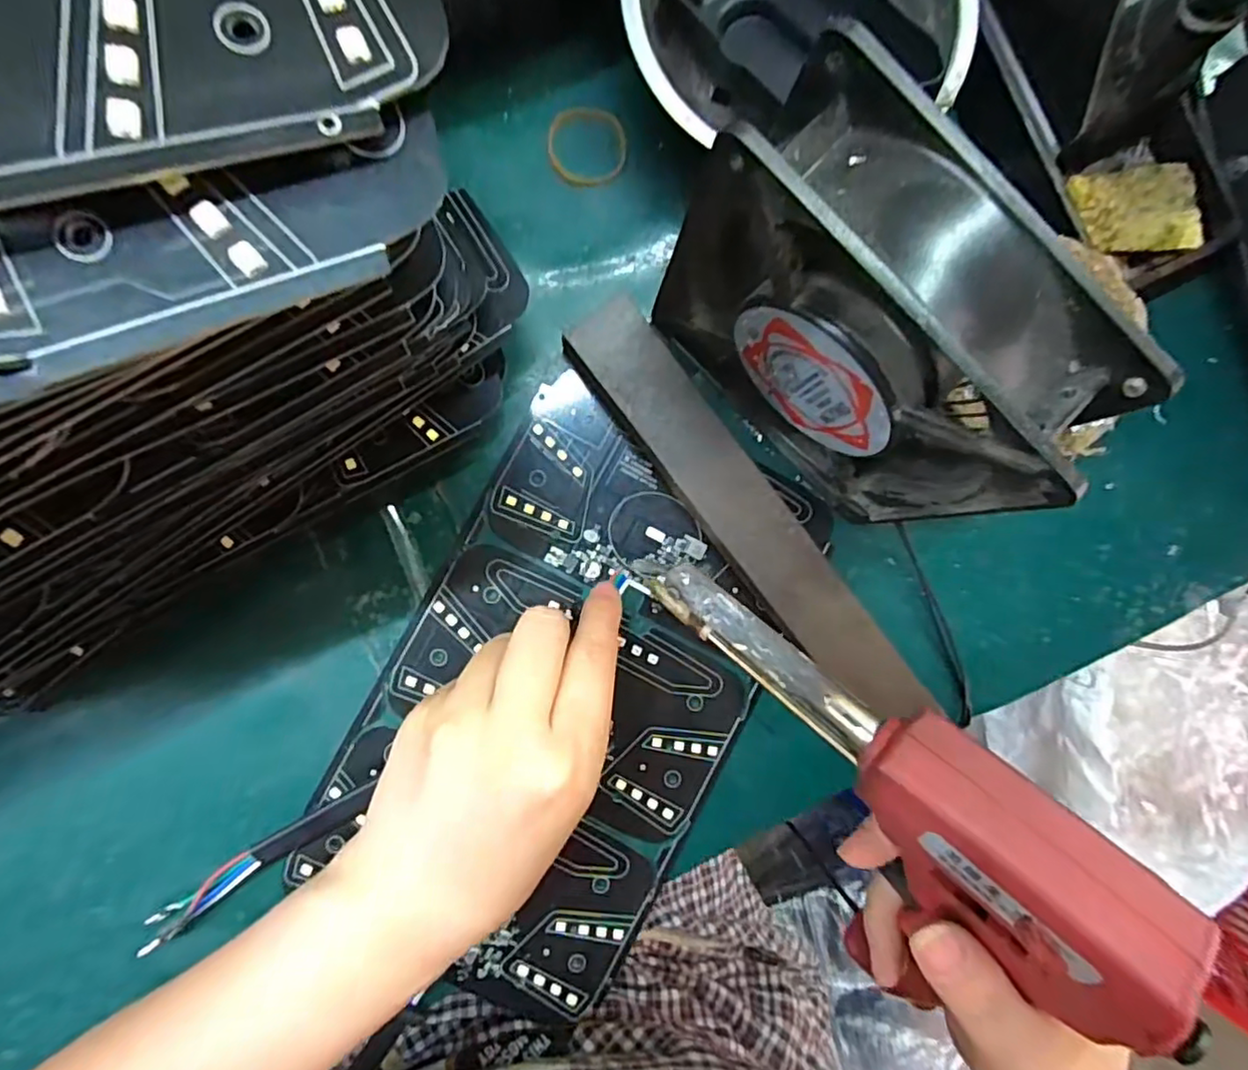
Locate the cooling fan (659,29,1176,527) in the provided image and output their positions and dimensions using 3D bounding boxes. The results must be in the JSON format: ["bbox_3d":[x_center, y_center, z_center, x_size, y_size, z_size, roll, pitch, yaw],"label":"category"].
[{"bbox_3d":[0.070,-0.060,0.200,0.125,0.119,0.042,44,86,-3],"label":"cooling fan"}]

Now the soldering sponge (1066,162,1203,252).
[{"bbox_3d":[0.202,-0.129,0.249,0.050,0.006,0.034,-5,90,-5],"label":"soldering sponge"}]

